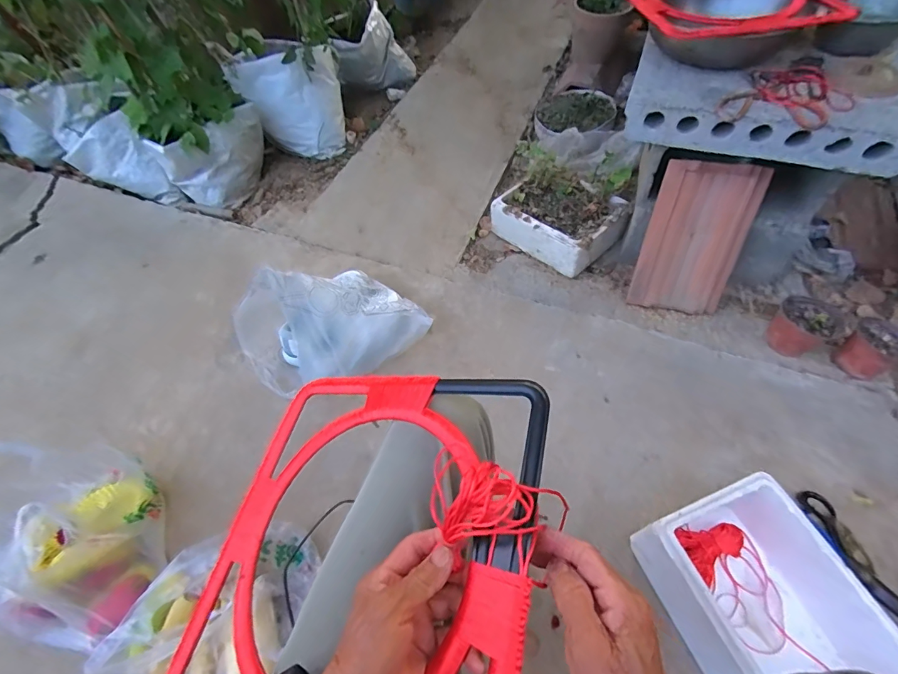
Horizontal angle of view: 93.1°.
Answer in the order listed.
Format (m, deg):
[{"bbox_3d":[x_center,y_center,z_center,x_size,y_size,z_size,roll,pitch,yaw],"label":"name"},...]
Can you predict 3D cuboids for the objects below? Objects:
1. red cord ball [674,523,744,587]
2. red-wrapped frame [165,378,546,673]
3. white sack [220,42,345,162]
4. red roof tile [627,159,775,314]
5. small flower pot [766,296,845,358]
[{"bbox_3d":[0.442,0.349,0.722,0.103,0.028,0.085,-33,61,-14],"label":"red cord ball"},{"bbox_3d":[-0.086,0.186,0.380,0.330,0.023,0.329,-2,58,30],"label":"red-wrapped frame"},{"bbox_3d":[-0.534,-0.810,1.457,0.306,0.272,0.232,4,57,6],"label":"white sack"},{"bbox_3d":[0.560,-0.216,0.975,0.204,0.336,0.022,10,30,9],"label":"red roof tile"},{"bbox_3d":[0.792,-0.025,0.964,0.115,0.091,0.113,-2,57,2],"label":"small flower pot"}]

